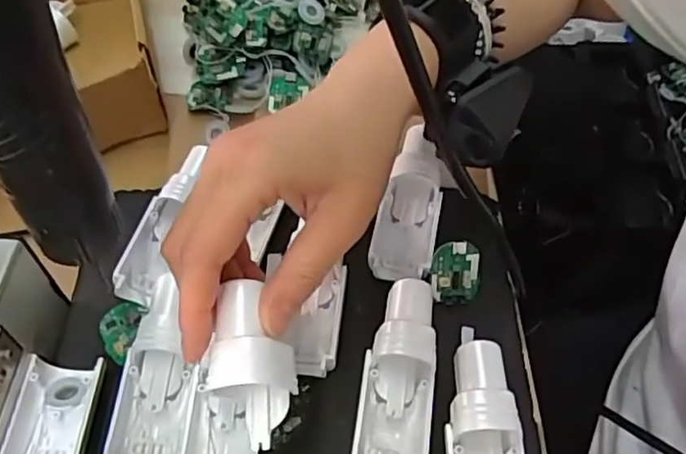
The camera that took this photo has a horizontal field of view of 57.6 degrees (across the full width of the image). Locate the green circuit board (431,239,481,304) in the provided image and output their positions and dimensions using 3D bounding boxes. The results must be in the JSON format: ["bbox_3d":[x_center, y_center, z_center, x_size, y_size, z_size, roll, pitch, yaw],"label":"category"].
[{"bbox_3d":[0.061,0.025,0.339,0.028,0.034,0.004,0,11,-16],"label":"green circuit board"}]

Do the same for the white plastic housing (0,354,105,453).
[{"bbox_3d":[-0.137,0.089,0.297,0.034,0.023,0.059,1,55,0],"label":"white plastic housing"}]

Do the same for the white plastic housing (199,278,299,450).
[{"bbox_3d":[-0.035,0.054,0.248,0.032,0.033,0.056,-1,55,-1],"label":"white plastic housing"}]

